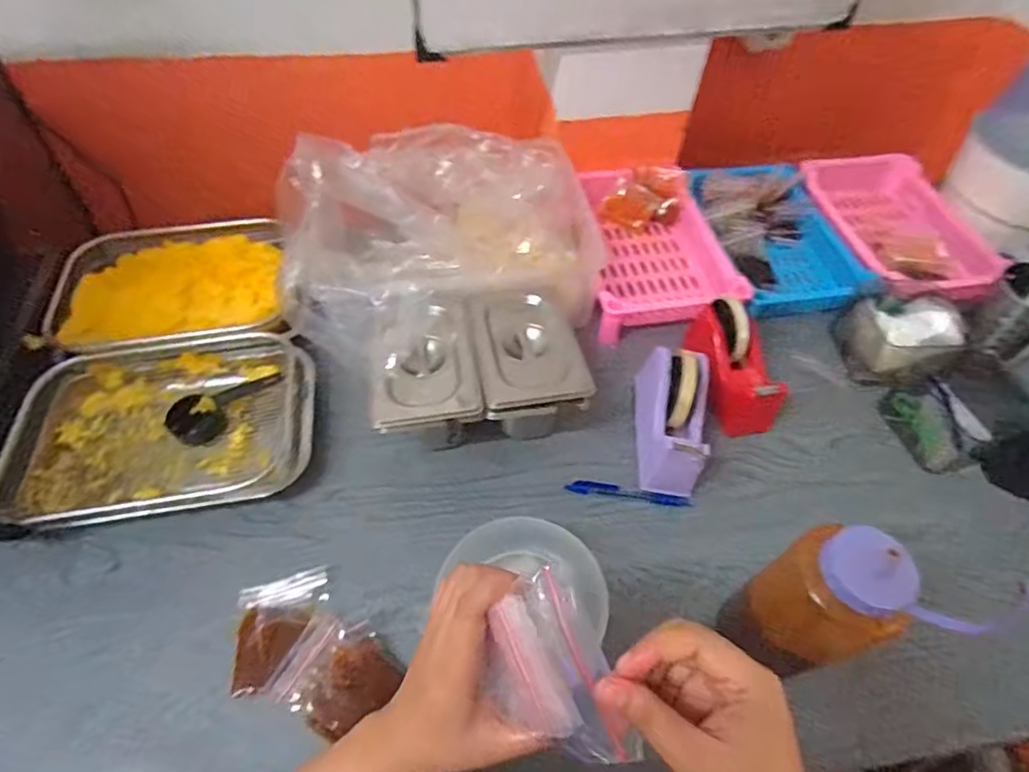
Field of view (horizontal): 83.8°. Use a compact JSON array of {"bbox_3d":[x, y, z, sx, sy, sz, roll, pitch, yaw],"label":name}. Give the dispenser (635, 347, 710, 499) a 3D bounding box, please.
[{"bbox_3d":[0.178,0.033,0.640,0.067,0.093,0.155,4,54,1],"label":"dispenser"}]

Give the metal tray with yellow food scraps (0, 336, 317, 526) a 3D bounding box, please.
[{"bbox_3d":[-0.388,0.045,0.644,0.305,0.042,0.204,-6,54,-6],"label":"metal tray with yellow food scraps"}]

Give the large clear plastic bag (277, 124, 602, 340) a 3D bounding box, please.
[{"bbox_3d":[-0.094,-0.197,0.724,0.370,0.187,0.264,-17,56,-13],"label":"large clear plastic bag"}]

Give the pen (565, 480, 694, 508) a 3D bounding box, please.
[{"bbox_3d":[0.127,0.119,0.642,0.135,0.010,0.017,8,54,4],"label":"pen"}]

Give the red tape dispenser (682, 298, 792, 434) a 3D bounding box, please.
[{"bbox_3d":[0.266,-0.029,0.693,0.074,0.100,0.157,-8,54,-8],"label":"red tape dispenser"}]

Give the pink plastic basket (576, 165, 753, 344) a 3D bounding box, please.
[{"bbox_3d":[0.206,-0.191,0.827,0.191,0.069,0.293,0,54,-1],"label":"pink plastic basket"}]

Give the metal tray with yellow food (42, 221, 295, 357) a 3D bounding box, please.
[{"bbox_3d":[-0.445,-0.132,0.753,0.291,0.056,0.229,-5,54,-6],"label":"metal tray with yellow food"}]

